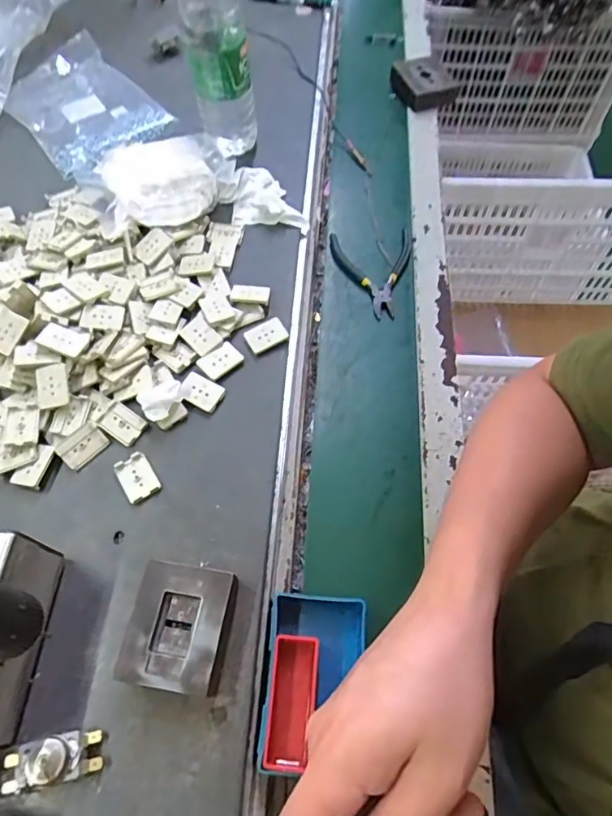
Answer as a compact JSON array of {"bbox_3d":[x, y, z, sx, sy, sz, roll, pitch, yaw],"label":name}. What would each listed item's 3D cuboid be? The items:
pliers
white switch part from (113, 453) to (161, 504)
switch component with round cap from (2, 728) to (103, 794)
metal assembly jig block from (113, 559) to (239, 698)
[{"bbox_3d":[0.082,-0.151,0.583,0.093,0.011,0.121,-8,62,-3],"label":"pliers"},{"bbox_3d":[-0.142,0.058,0.437,0.028,0.005,0.041,-31,65,-15],"label":"white switch part"},{"bbox_3d":[-0.165,0.227,0.337,0.059,0.027,0.026,-9,62,-4],"label":"switch component with round cap"},{"bbox_3d":[-0.089,0.156,0.373,0.068,0.027,0.079,7,62,5],"label":"metal assembly jig block"}]

